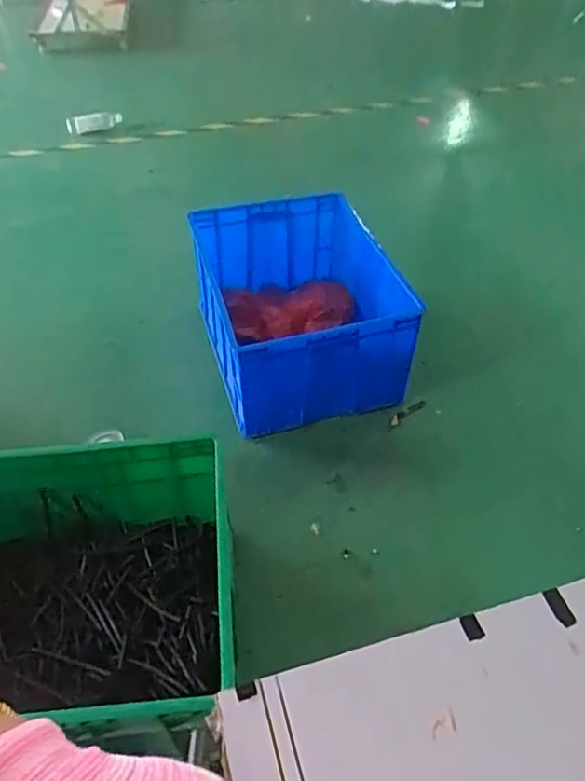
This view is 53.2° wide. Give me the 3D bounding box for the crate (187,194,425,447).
[{"bbox_3d":[0.013,-0.203,1.395,0.431,0.280,0.517,-8,47,-9],"label":"crate"}]

